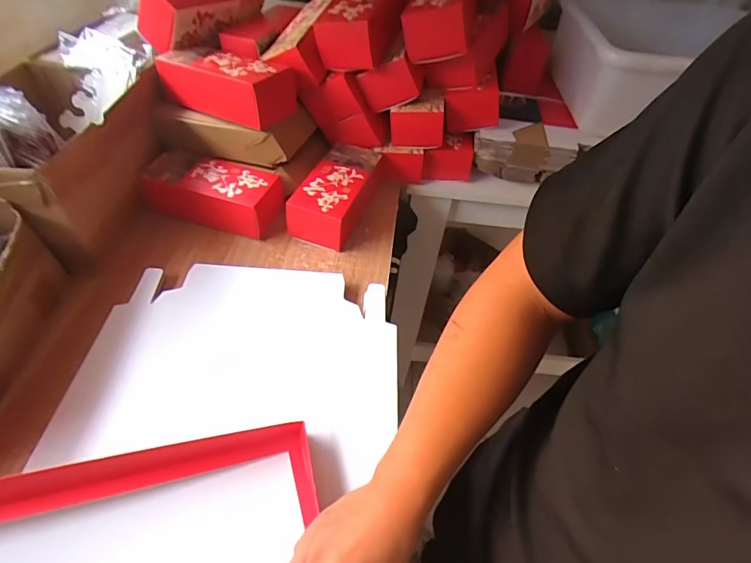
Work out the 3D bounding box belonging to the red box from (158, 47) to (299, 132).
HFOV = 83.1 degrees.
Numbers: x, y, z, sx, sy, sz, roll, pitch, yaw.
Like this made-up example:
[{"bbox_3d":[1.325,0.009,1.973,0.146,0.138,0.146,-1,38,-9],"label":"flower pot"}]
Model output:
[{"bbox_3d":[-0.227,-0.305,0.653,0.193,0.073,0.096,22,50,12],"label":"red box"}]

